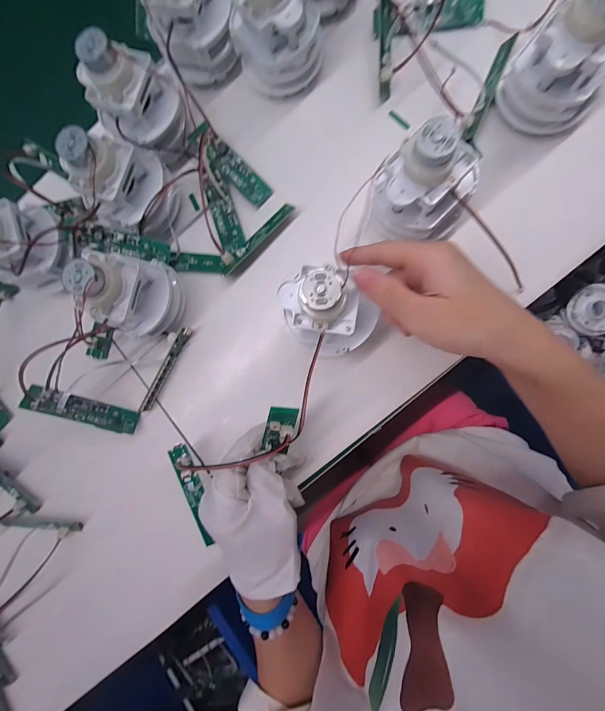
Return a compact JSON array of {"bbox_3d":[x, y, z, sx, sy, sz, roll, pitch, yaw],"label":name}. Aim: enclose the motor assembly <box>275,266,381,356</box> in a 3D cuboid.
[{"bbox_3d":[0.017,-0.027,0.213,0.062,0.044,0.050,-5,88,8],"label":"motor assembly"}]

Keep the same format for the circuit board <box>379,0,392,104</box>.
[{"bbox_3d":[0.066,-0.255,0.263,0.009,0.017,0.085,-2,109,8],"label":"circuit board"}]

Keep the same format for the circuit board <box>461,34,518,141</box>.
[{"bbox_3d":[0.149,-0.212,0.261,0.011,0.011,0.083,23,91,8],"label":"circuit board"}]

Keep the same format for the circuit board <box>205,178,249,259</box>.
[{"bbox_3d":[-0.067,-0.121,0.291,0.022,0.010,0.067,-18,86,1],"label":"circuit board"}]

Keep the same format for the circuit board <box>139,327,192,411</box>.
[{"bbox_3d":[-0.119,0.012,0.289,0.005,0.015,0.081,29,92,8],"label":"circuit board"}]

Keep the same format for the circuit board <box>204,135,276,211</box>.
[{"bbox_3d":[-0.058,-0.161,0.289,0.024,0.007,0.070,-44,91,3],"label":"circuit board"}]

